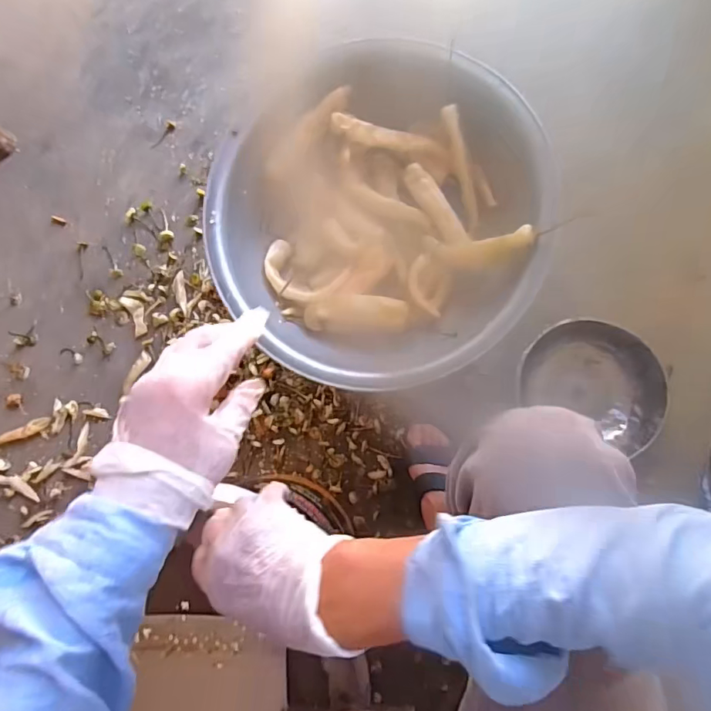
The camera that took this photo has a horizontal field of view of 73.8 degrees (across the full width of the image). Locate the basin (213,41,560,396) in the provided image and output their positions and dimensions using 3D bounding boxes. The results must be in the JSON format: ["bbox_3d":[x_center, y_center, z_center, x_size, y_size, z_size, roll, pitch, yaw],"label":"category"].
[{"bbox_3d":[0.022,-0.141,0.511,0.342,0.096,0.333,-1,83,7],"label":"basin"}]

